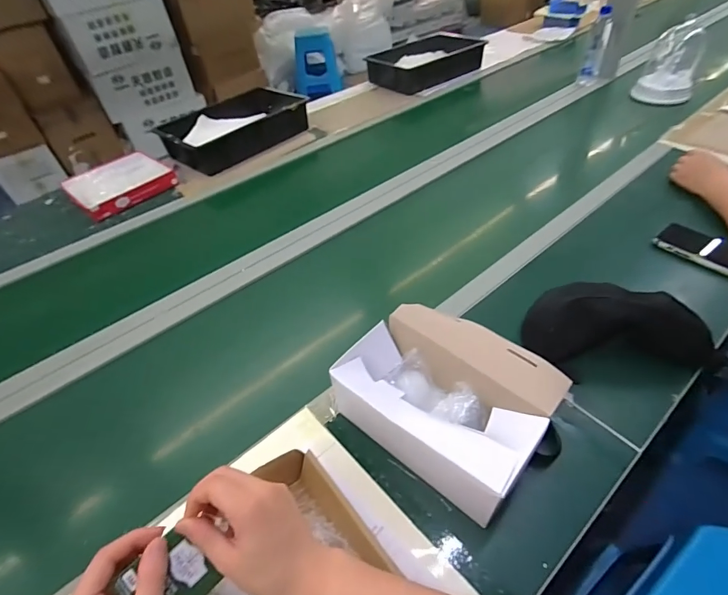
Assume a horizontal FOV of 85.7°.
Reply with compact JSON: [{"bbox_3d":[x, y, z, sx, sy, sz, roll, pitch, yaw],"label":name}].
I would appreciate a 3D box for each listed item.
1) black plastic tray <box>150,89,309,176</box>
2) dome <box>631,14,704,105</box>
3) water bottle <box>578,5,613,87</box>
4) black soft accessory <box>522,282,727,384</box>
[{"bbox_3d":[-0.378,-0.543,1.247,0.476,0.093,0.234,-37,52,-26],"label":"black plastic tray"},{"bbox_3d":[0.917,-0.696,1.164,0.145,0.208,0.148,24,53,27],"label":"dome"},{"bbox_3d":[0.737,-0.779,1.248,0.064,0.225,0.061,15,49,20],"label":"water bottle"},{"bbox_3d":[0.376,0.038,0.568,0.258,0.109,0.120,-6,45,1],"label":"black soft accessory"}]

